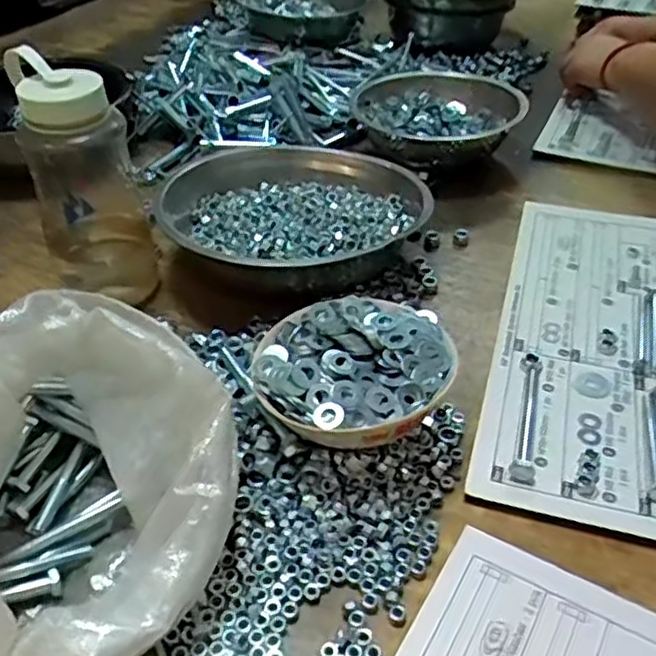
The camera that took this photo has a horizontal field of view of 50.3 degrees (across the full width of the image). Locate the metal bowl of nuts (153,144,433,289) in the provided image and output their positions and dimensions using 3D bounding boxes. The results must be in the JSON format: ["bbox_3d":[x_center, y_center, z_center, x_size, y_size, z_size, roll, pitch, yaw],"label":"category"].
[{"bbox_3d":[-0.038,-0.107,0.683,0.227,0.074,0.244,-1,40,1],"label":"metal bowl of nuts"}]

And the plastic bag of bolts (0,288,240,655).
[{"bbox_3d":[-0.162,0.099,0.399,0.196,0.121,0.252,15,42,18],"label":"plastic bag of bolts"}]

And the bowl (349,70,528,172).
[{"bbox_3d":[0.134,-0.253,0.849,0.186,0.055,0.195,-1,40,1],"label":"bowl"}]

